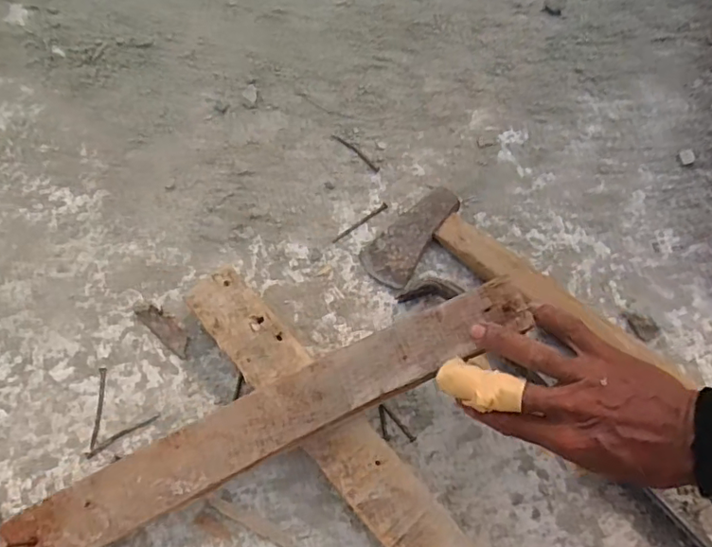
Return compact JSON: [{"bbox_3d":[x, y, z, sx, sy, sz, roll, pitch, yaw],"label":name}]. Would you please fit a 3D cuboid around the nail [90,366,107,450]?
[{"bbox_3d":[-0.241,0.125,0.516,0.007,0.004,0.074,-2,67,-1],"label":"nail"}]

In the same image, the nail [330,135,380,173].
[{"bbox_3d":[0.000,-0.137,0.624,0.009,0.004,0.071,-42,73,-15],"label":"nail"}]

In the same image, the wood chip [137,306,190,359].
[{"bbox_3d":[-0.187,0.054,0.541,0.068,0.004,0.022,40,73,16],"label":"wood chip"}]

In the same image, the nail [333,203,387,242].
[{"bbox_3d":[0.005,-0.054,0.587,0.072,0.004,0.007,-36,71,-14],"label":"nail"}]

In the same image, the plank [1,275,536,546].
[{"bbox_3d":[-0.071,0.120,0.440,0.450,0.010,0.050,-27,69,-1],"label":"plank"}]

